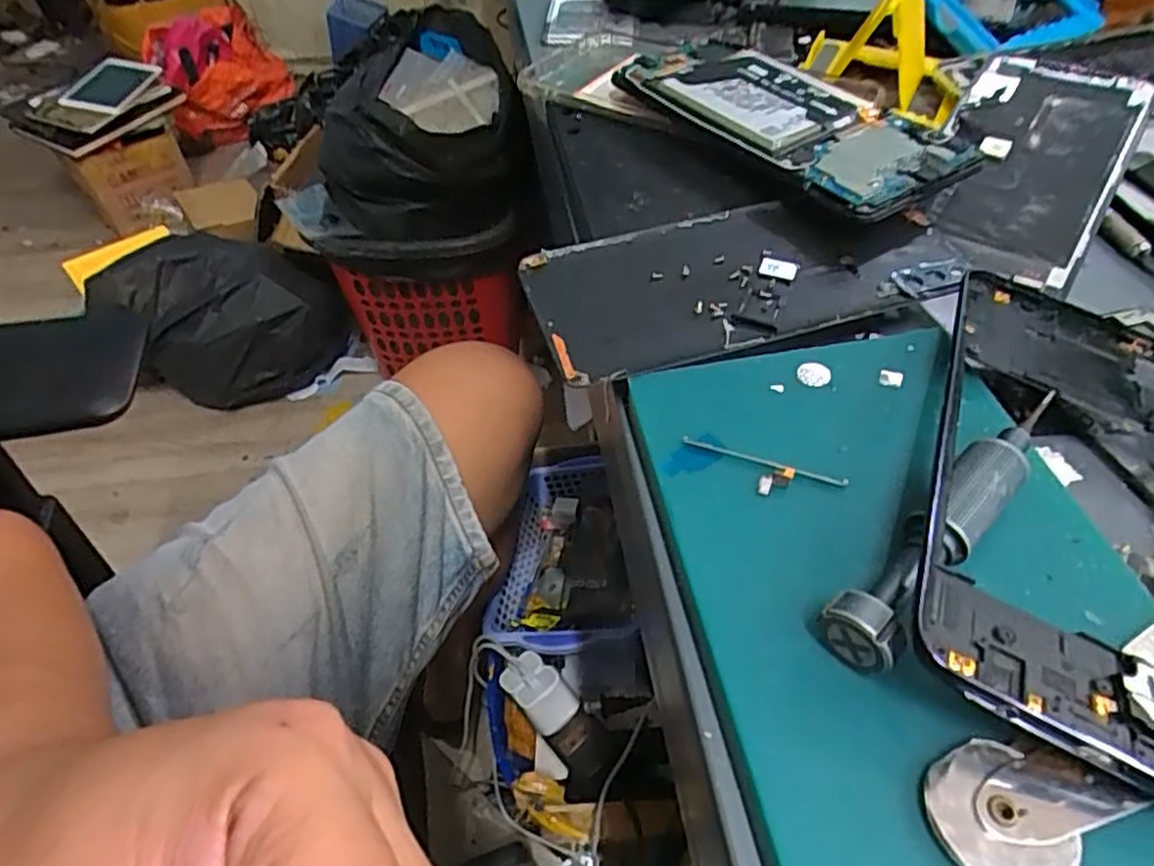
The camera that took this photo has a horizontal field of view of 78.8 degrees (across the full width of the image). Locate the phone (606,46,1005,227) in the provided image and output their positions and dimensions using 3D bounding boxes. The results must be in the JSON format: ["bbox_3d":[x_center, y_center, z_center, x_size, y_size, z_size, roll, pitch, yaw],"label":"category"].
[{"bbox_3d":[0.086,-0.138,0.301,0.063,0.012,0.154,-33,56,-16],"label":"phone"}]

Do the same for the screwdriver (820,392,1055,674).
[{"bbox_3d":[0.093,0.023,0.175,0.092,0.018,0.016,-36,57,-25],"label":"screwdriver"}]

